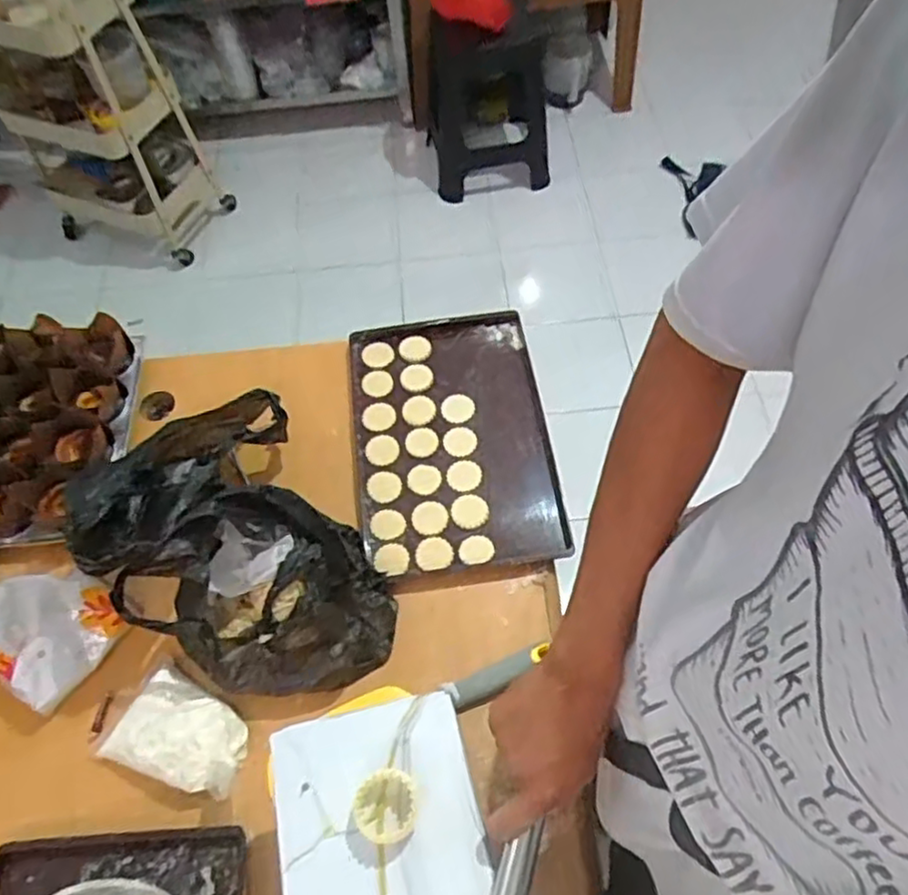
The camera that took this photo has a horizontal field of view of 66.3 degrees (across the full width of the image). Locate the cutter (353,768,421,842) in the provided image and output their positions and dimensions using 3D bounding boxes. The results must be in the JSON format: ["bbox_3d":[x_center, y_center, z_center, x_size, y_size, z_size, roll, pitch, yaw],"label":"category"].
[{"bbox_3d":[-0.053,0.278,0.544,0.052,0.026,0.053,-1,59,2],"label":"cutter"}]

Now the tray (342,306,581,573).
[{"bbox_3d":[-0.005,-0.018,0.889,0.242,0.033,0.364,-8,59,-2],"label":"tray"}]

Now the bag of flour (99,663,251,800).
[{"bbox_3d":[-0.285,0.280,0.703,0.162,0.041,0.101,16,61,12],"label":"bag of flour"}]

